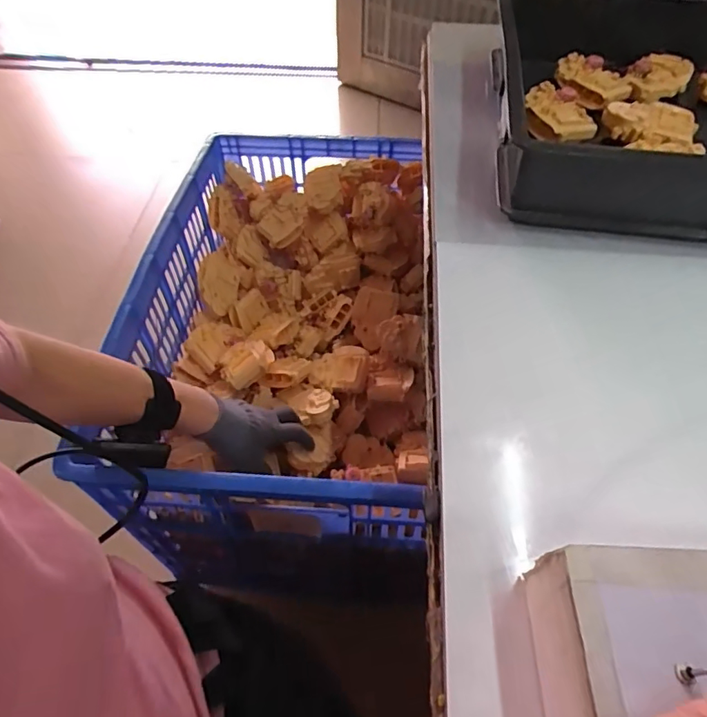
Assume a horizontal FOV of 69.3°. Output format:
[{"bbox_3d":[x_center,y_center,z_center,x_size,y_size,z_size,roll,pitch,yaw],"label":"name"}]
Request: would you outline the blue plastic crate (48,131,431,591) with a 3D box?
[{"bbox_3d":[-0.087,-0.040,0.784,0.387,0.263,0.627,3,52,2],"label":"blue plastic crate"}]

